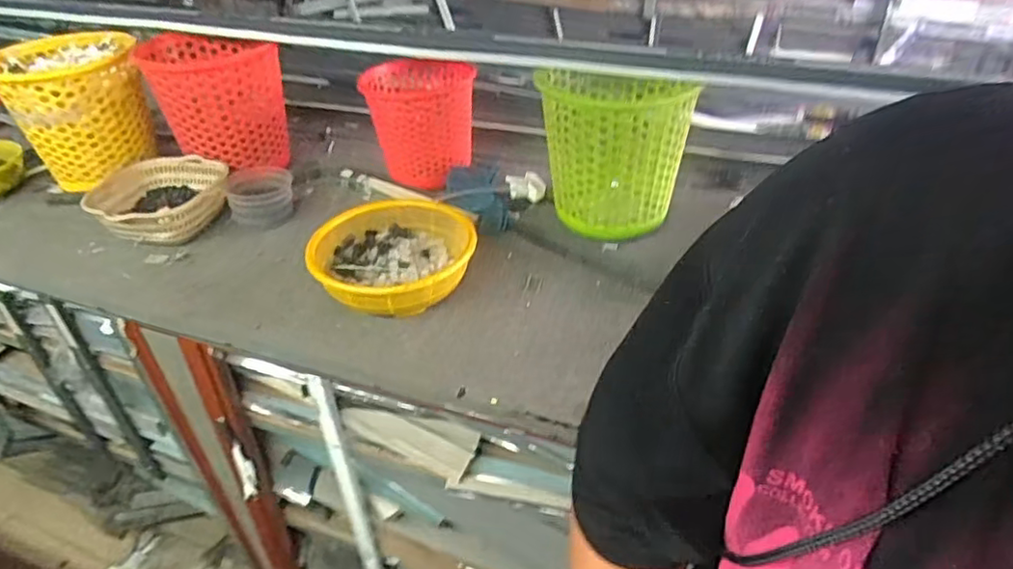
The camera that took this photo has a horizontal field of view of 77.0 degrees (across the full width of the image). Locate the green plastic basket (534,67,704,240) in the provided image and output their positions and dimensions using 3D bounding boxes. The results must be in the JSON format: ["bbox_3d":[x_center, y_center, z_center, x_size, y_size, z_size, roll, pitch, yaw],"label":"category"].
[{"bbox_3d":[0.160,-0.218,0.987,0.186,0.238,0.232,-6,37,-5],"label":"green plastic basket"}]

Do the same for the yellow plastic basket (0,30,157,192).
[{"bbox_3d":[-0.776,-0.333,1.162,0.213,0.203,0.241,-27,43,-30],"label":"yellow plastic basket"}]

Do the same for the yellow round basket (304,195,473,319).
[{"bbox_3d":[-0.162,-0.038,0.929,0.222,0.087,0.224,-1,37,1],"label":"yellow round basket"}]

